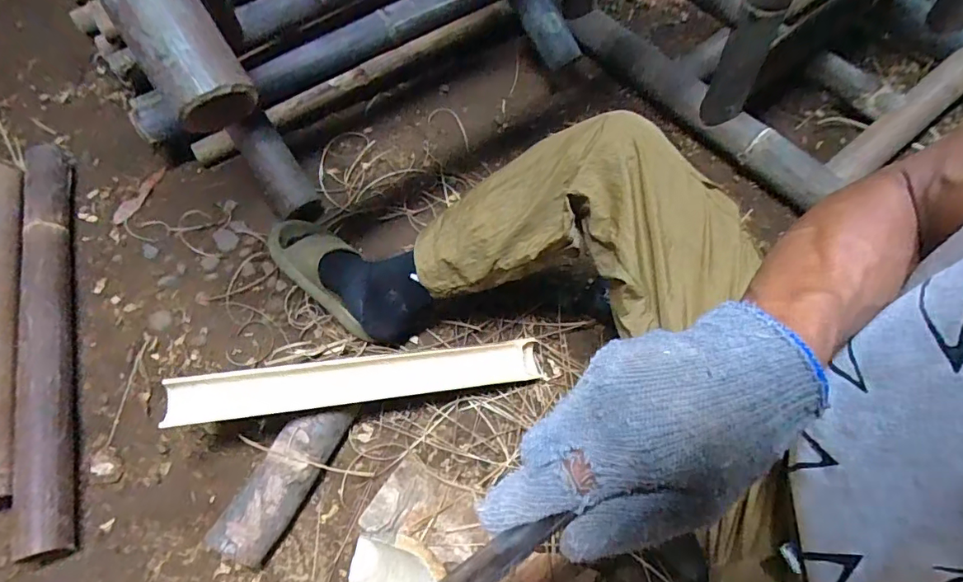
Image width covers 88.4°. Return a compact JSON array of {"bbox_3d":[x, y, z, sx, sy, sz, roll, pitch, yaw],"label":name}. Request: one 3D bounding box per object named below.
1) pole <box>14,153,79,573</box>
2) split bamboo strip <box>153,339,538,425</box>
[{"bbox_3d":[-0.678,0.038,0.766,0.074,0.054,0.704,-18,65,-9],"label":"pole"},{"bbox_3d":[-0.151,0.119,0.665,0.478,0.015,0.065,-5,68,-14],"label":"split bamboo strip"}]

